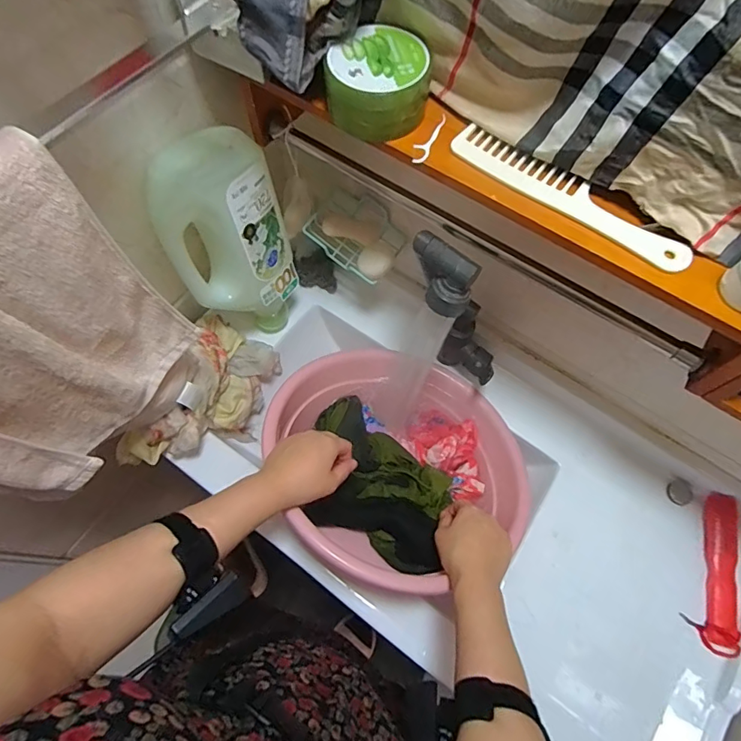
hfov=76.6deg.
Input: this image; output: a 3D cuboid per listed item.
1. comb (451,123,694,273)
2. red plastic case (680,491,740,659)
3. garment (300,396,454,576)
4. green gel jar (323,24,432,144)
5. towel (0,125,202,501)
[{"bbox_3d":[0.180,-0.160,0.431,0.232,0.010,0.035,35,93,13],"label":"comb"},{"bbox_3d":[0.490,0.279,0.659,0.049,0.030,0.213,20,67,7],"label":"red plastic case"},{"bbox_3d":[0.005,0.170,0.687,0.260,0.050,0.172,38,70,14],"label":"garment"},{"bbox_3d":[0.007,-0.276,0.453,0.095,0.053,0.089,1,66,-1],"label":"green gel jar"},{"bbox_3d":[-0.280,-0.007,0.418,0.050,0.335,0.214,27,68,10],"label":"towel"}]

